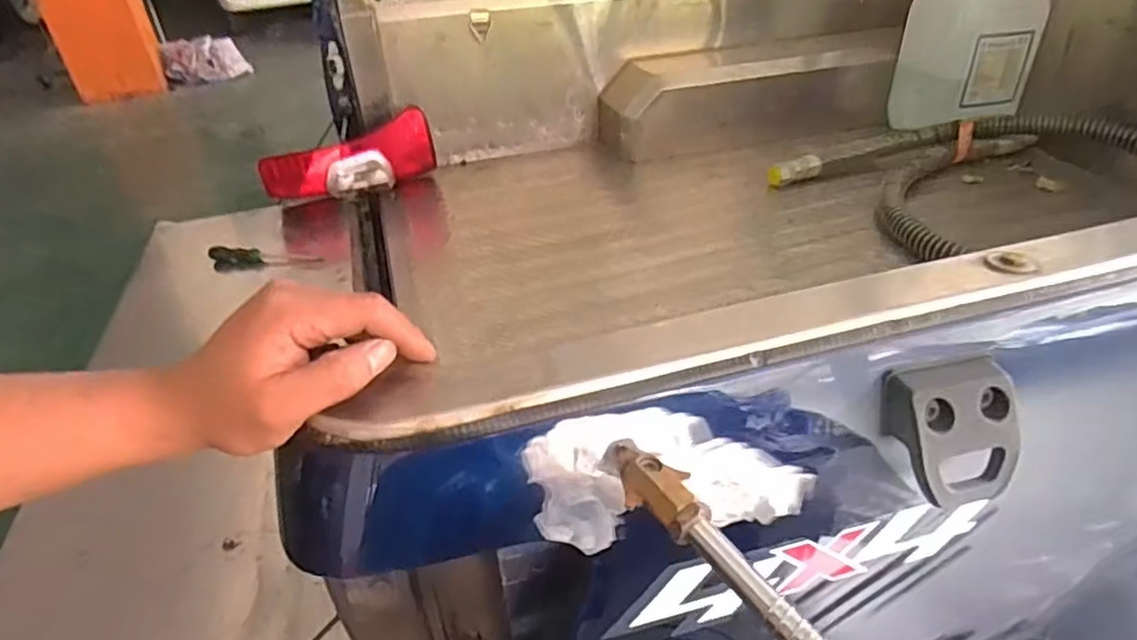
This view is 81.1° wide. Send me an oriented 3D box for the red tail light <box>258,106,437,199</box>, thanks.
[{"bbox_3d":[-0.558,-0.396,1.708,0.416,0.201,0.139,-14,37,-13],"label":"red tail light"}]

